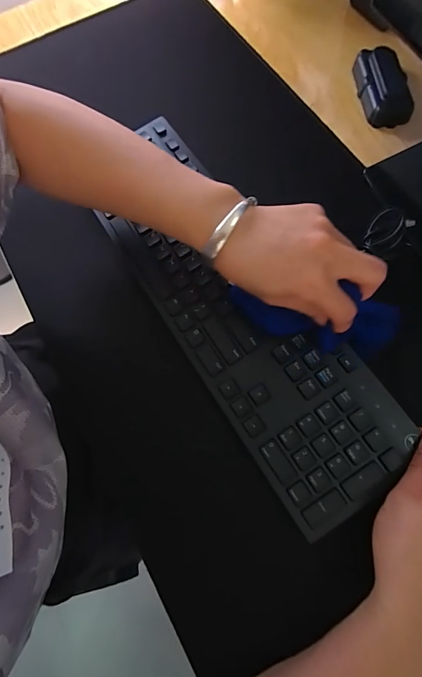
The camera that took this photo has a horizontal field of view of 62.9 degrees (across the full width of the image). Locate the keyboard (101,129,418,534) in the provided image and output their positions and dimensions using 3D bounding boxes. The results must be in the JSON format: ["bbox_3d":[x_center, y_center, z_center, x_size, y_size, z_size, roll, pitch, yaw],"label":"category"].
[{"bbox_3d":[0.016,-0.037,0.328,0.131,0.017,0.404,-35,74,-10],"label":"keyboard"}]

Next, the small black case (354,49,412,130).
[{"bbox_3d":[0.208,-0.306,0.417,0.052,0.028,0.104,-5,72,2],"label":"small black case"}]

